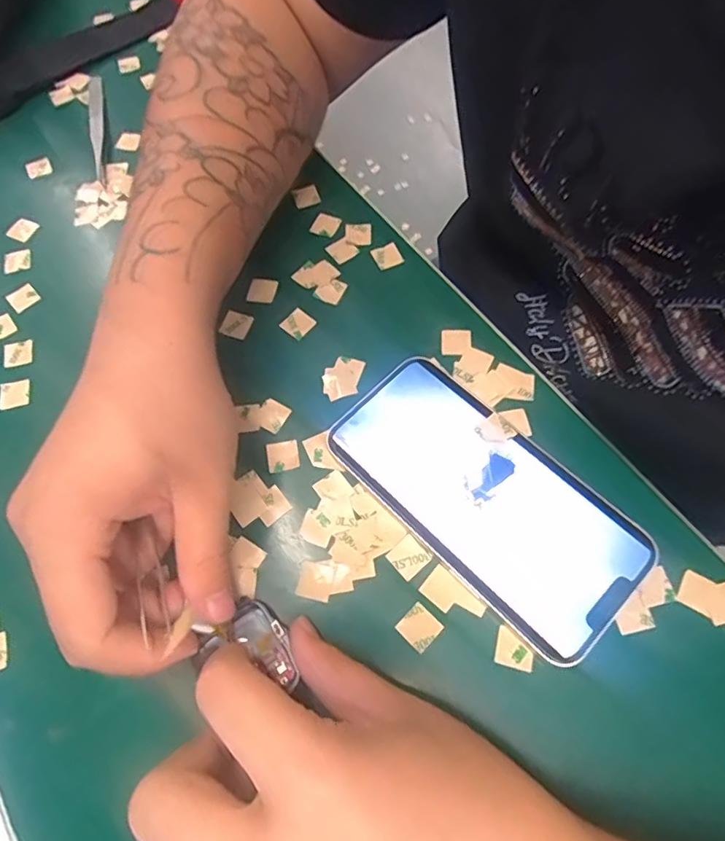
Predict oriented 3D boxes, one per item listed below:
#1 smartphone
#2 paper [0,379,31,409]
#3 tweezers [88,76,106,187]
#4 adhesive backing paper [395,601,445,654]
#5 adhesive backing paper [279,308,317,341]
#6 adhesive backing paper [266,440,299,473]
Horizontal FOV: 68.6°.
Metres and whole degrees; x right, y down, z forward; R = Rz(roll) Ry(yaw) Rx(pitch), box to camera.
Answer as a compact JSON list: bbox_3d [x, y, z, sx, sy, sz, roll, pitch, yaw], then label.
[{"bbox_3d":[0.054,0.033,0.245,0.069,0.010,0.143,-42,70,-15],"label":"smartphone"},{"bbox_3d":[-0.186,-0.015,0.283,0.016,0.004,0.015,-13,69,-9],"label":"paper"},{"bbox_3d":[-0.178,-0.200,0.356,0.010,0.013,0.109,-16,66,-4],"label":"tweezers"},{"bbox_3d":[0.024,0.087,0.225,0.015,0.004,0.015,42,74,19],"label":"adhesive backing paper"},{"bbox_3d":[-0.036,-0.053,0.294,0.015,0.004,0.015,40,76,11],"label":"adhesive backing paper"},{"bbox_3d":[-0.039,0.017,0.261,0.016,0.004,0.015,-10,66,-2],"label":"adhesive backing paper"}]

